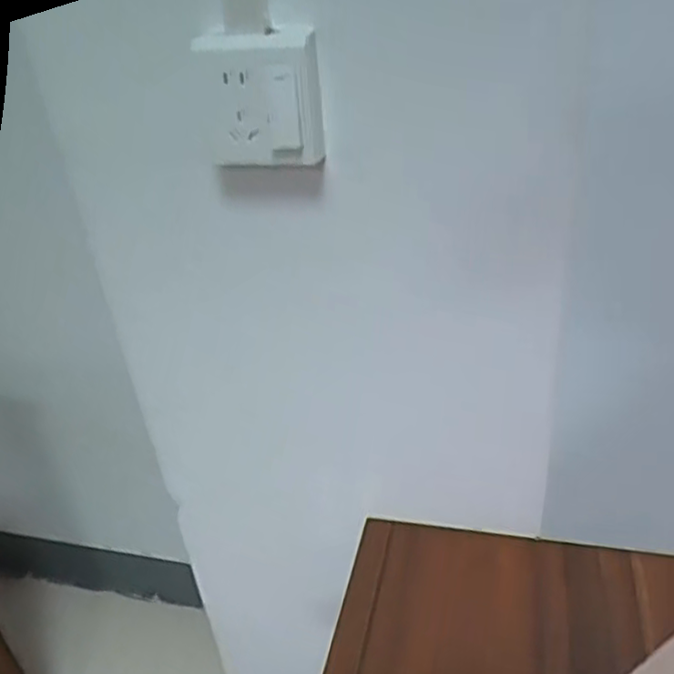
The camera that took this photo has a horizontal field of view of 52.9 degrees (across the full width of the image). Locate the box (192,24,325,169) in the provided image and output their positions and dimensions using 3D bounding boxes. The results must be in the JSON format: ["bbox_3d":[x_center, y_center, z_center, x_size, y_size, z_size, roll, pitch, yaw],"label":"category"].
[{"bbox_3d":[-0.057,-0.175,0.497,0.087,0.092,0.028,4,34,19],"label":"box"}]

